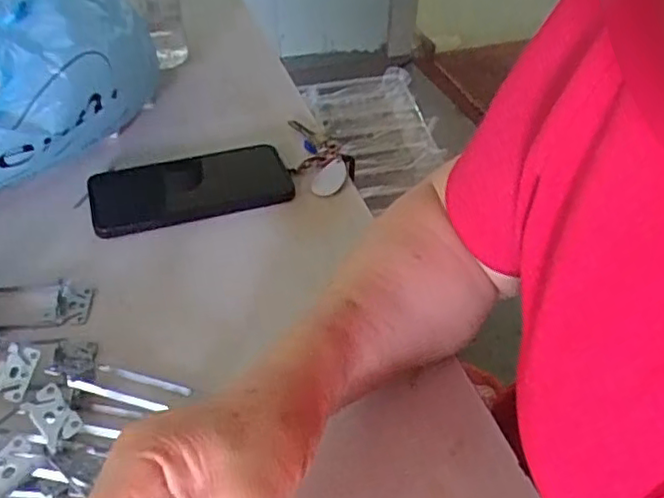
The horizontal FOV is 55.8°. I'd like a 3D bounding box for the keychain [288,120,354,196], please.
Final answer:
[{"bbox_3d":[-0.009,-0.089,0.598,0.062,0.016,0.119,2,43,-2],"label":"keychain"}]

